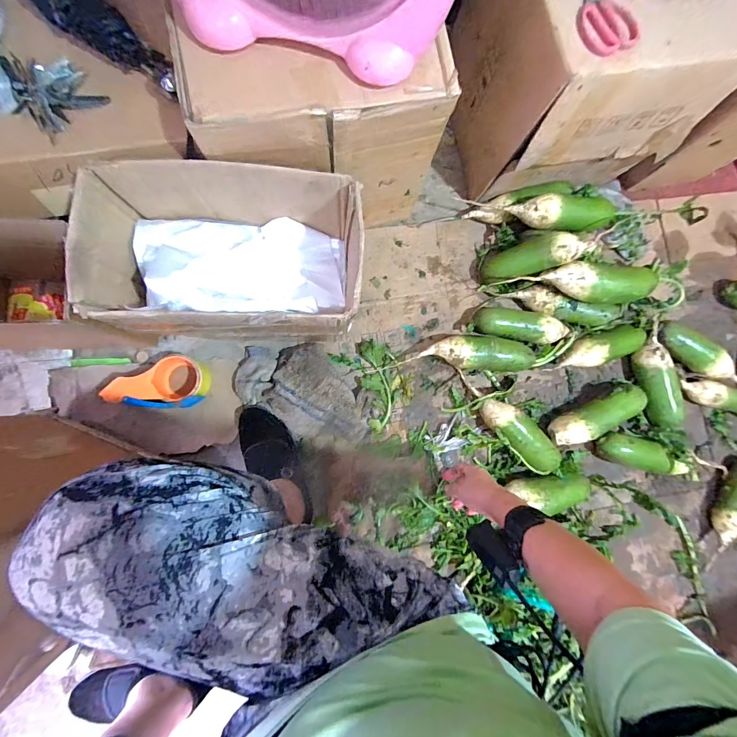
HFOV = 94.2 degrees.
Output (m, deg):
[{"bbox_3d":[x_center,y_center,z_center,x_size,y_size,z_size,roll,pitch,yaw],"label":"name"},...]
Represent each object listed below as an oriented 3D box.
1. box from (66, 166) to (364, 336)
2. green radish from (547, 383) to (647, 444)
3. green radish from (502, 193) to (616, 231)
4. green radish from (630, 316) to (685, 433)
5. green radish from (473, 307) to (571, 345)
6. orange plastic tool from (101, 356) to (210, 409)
[{"bbox_3d":[-0.192,-0.154,0.506,0.350,0.164,0.208,-2,86,-6],"label":"box"},{"bbox_3d":[0.461,0.099,0.699,0.211,0.056,0.068,-25,89,-7],"label":"green radish"},{"bbox_3d":[0.380,-0.300,0.676,0.207,0.067,0.061,-5,86,-6],"label":"green radish"},{"bbox_3d":[0.598,0.012,0.712,0.067,0.055,0.224,-11,87,-6],"label":"green radish"},{"bbox_3d":[0.304,-0.084,0.696,0.190,0.058,0.064,9,85,-5],"label":"green radish"},{"bbox_3d":[-0.374,0.024,0.612,0.147,0.064,0.092,-1,86,-5],"label":"orange plastic tool"}]

